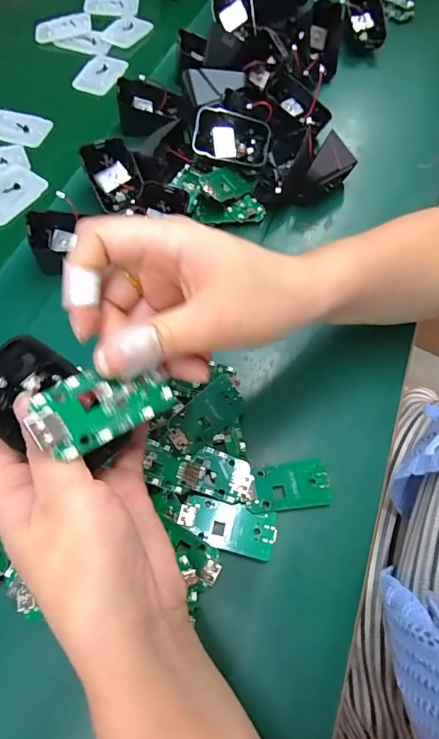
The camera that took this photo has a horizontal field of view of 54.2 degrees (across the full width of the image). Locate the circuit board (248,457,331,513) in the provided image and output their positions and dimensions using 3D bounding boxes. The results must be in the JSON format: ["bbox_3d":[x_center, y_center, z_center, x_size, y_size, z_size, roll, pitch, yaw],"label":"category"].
[{"bbox_3d":[0.048,0.080,0.296,0.055,0.004,0.031,-7,66,-6],"label":"circuit board"}]

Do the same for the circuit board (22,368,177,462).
[{"bbox_3d":[-0.050,0.012,0.185,0.060,0.006,0.035,-27,84,-37],"label":"circuit board"}]

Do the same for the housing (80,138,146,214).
[{"bbox_3d":[-0.095,-0.175,0.386,0.044,0.018,0.062,-21,98,-7],"label":"housing"}]

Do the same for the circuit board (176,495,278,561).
[{"bbox_3d":[0.005,0.102,0.281,0.062,0.004,0.029,13,65,3],"label":"circuit board"}]

